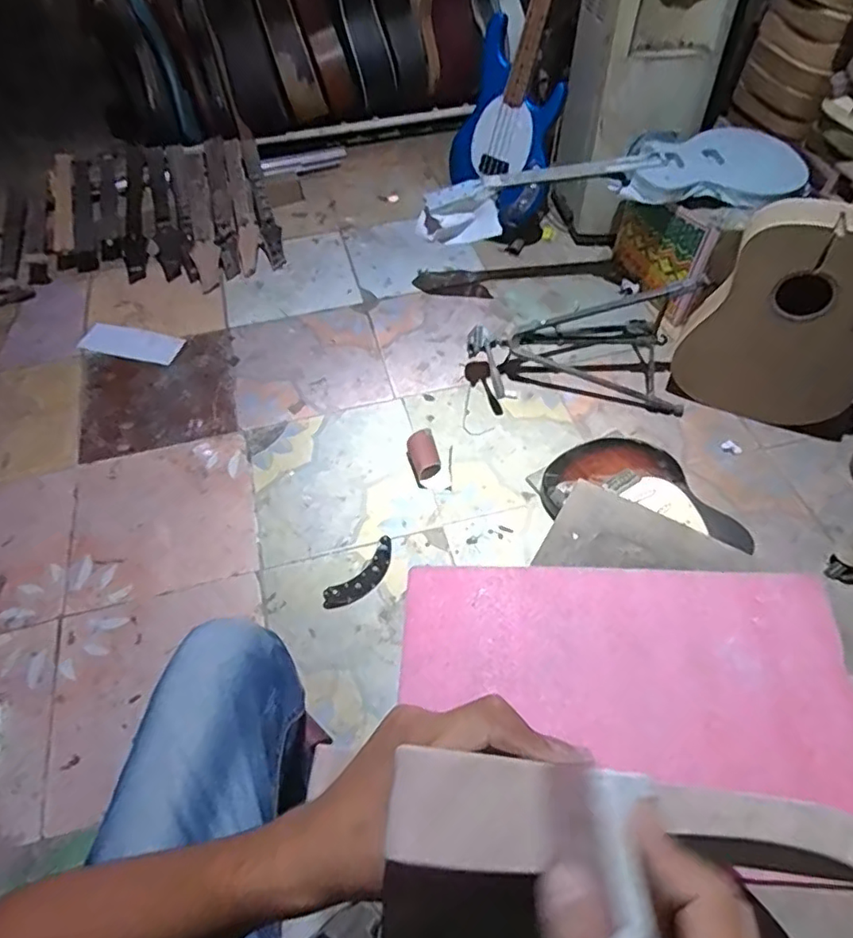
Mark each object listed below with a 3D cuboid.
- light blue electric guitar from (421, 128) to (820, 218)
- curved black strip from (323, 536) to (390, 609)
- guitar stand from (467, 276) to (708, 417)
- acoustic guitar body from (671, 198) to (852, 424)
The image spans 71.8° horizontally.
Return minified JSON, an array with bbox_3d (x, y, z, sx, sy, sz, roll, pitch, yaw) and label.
[{"bbox_3d":[0.480,-0.781,1.547,0.907,0.095,0.332,5,56,5],"label":"light blue electric guitar"},{"bbox_3d":[-0.134,0.222,1.222,0.185,0.032,0.060,-38,62,-22],"label":"curved black strip"},{"bbox_3d":[0.383,-0.356,1.484,0.539,0.245,0.317,4,56,5],"label":"guitar stand"},{"bbox_3d":[0.783,-0.314,1.282,0.370,0.494,0.108,23,59,17],"label":"acoustic guitar body"}]

